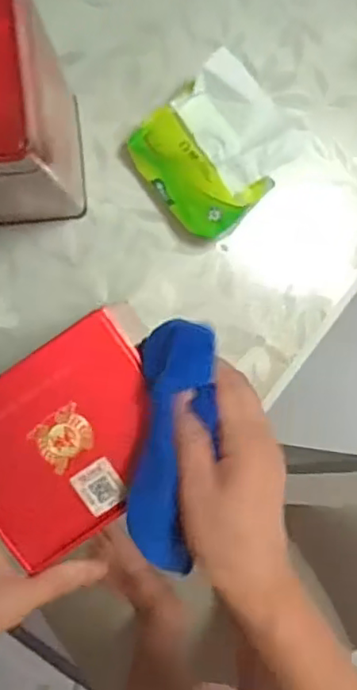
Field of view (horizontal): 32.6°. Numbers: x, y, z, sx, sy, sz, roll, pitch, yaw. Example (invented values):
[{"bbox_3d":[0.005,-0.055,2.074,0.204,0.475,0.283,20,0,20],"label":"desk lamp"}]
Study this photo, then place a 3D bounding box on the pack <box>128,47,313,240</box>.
[{"bbox_3d":[0.031,-0.184,0.586,0.129,0.075,0.133,43,92,-6],"label":"pack"}]

